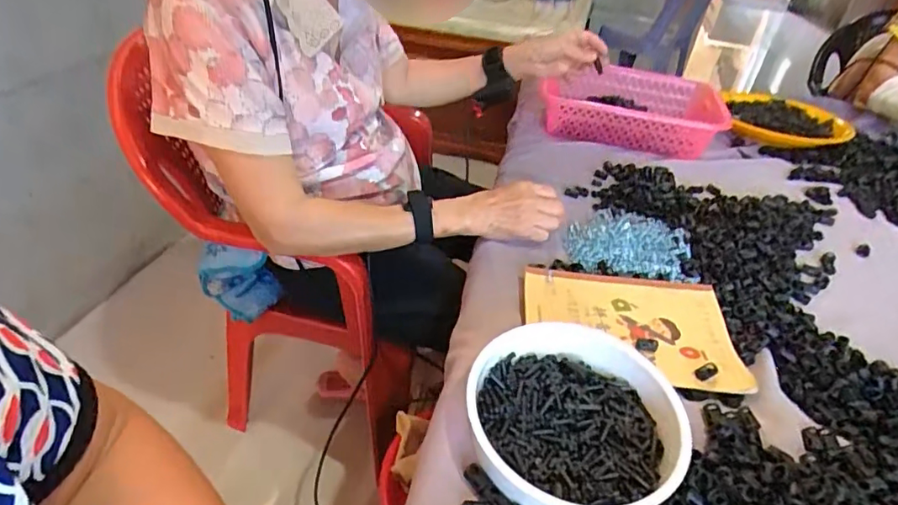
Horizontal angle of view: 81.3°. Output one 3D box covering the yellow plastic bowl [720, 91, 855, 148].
[{"bbox_3d":[0.613,-0.263,0.971,0.204,0.052,0.216,3,39,-2],"label":"yellow plastic bowl"}]

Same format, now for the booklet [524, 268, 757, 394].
[{"bbox_3d":[0.183,0.075,0.537,0.206,0.010,0.141,6,42,3],"label":"booklet"}]

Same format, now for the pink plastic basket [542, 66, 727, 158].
[{"bbox_3d":[0.313,-0.256,0.907,0.279,0.070,0.209,11,39,7],"label":"pink plastic basket"}]

